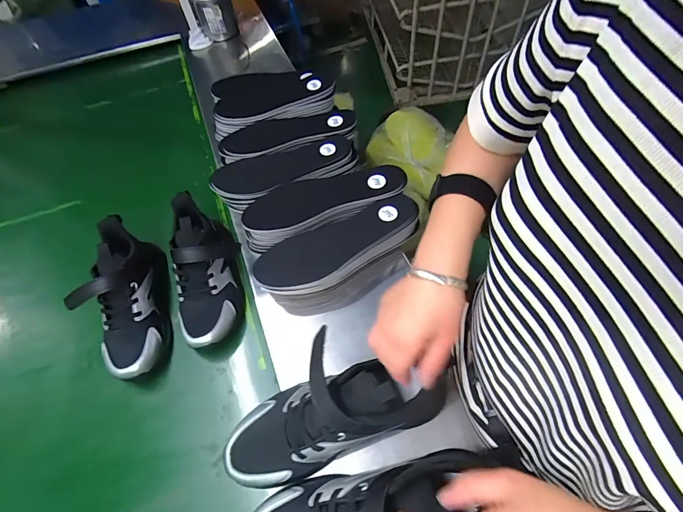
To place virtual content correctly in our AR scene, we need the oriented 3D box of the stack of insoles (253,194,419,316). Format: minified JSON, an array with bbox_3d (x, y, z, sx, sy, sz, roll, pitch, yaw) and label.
[{"bbox_3d":[0.001,0.007,0.542,0.240,0.108,0.084,-21,60,-11],"label":"stack of insoles"}]

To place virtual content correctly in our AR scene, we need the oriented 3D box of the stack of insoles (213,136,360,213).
[{"bbox_3d":[-0.093,-0.143,0.605,0.241,0.033,0.079,-17,61,-6],"label":"stack of insoles"}]

